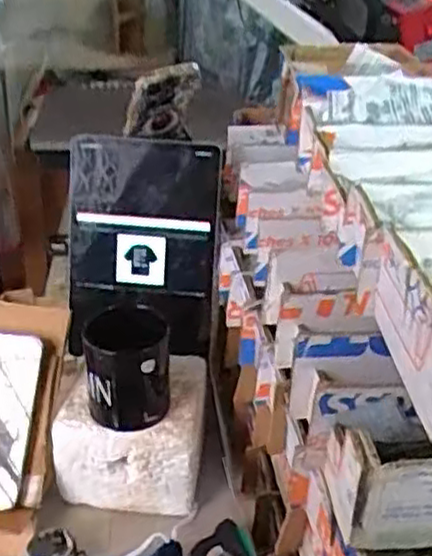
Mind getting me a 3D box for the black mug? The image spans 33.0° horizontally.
[{"bbox_3d":[-0.088,0.087,0.720,0.085,0.103,0.081,1,31,-4],"label":"black mug"}]

